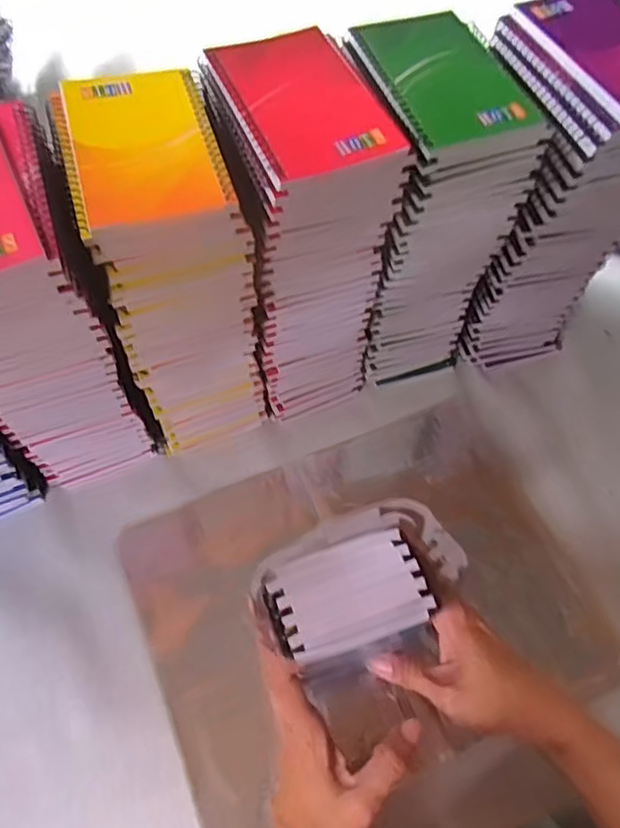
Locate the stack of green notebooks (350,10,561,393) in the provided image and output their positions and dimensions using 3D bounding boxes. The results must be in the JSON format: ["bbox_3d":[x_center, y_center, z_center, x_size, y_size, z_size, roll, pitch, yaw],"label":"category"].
[{"bbox_3d":[0.083,-0.156,0.511,0.101,0.258,0.136,-15,64,-11],"label":"stack of green notebooks"}]

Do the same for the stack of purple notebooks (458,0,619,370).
[{"bbox_3d":[0.185,-0.169,0.520,0.108,0.276,0.125,-10,63,-9],"label":"stack of purple notebooks"}]

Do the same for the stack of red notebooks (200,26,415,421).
[{"bbox_3d":[-0.009,-0.123,0.487,0.092,0.264,0.130,-16,64,-12],"label":"stack of red notebooks"}]

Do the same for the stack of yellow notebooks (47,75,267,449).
[{"bbox_3d":[-0.105,-0.093,0.475,0.093,0.259,0.136,-21,65,-14],"label":"stack of yellow notebooks"}]

